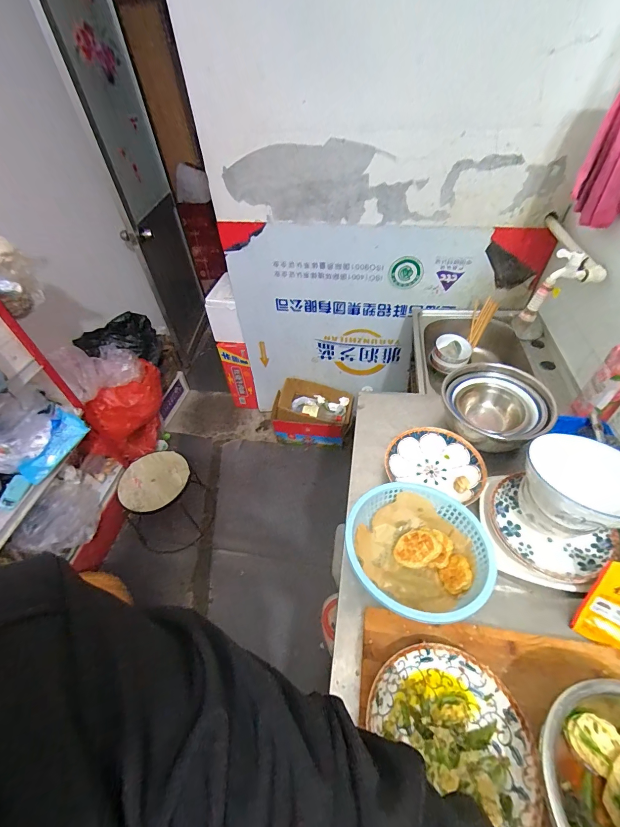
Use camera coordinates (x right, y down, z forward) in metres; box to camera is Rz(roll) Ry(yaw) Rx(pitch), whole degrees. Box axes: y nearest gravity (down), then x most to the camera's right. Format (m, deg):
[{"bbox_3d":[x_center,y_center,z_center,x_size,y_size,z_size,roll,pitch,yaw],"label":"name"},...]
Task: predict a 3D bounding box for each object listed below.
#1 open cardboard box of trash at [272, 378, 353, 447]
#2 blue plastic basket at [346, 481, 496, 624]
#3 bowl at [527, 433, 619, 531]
[{"bbox_3d":[0.012,0.019,1.763,0.390,0.246,0.245,4,48,9],"label":"open cardboard box of trash"},{"bbox_3d":[0.183,0.233,0.593,0.226,0.077,0.228,-2,48,3],"label":"blue plastic basket"},{"bbox_3d":[0.450,0.116,0.569,0.138,0.086,0.166,-16,48,-10],"label":"bowl"}]

